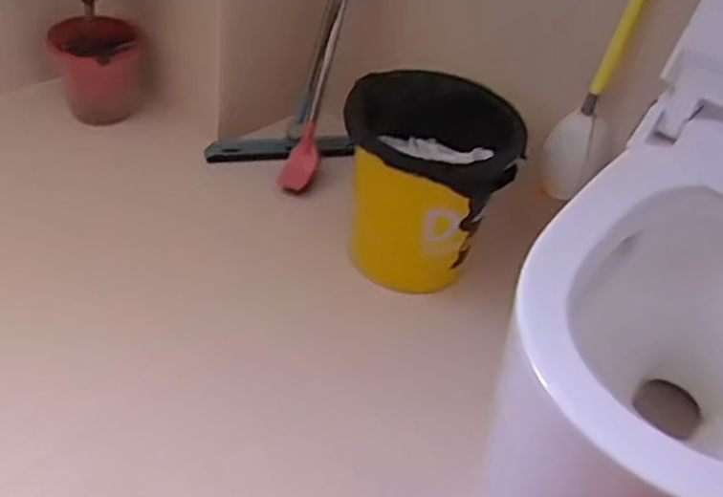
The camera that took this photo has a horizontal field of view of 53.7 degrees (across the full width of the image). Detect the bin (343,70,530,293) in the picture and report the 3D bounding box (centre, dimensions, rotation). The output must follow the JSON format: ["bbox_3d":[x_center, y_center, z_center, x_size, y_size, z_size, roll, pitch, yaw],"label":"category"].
[{"bbox_3d":[0.107,-0.109,1.192,0.253,0.279,0.257,3,43,-2],"label":"bin"}]

